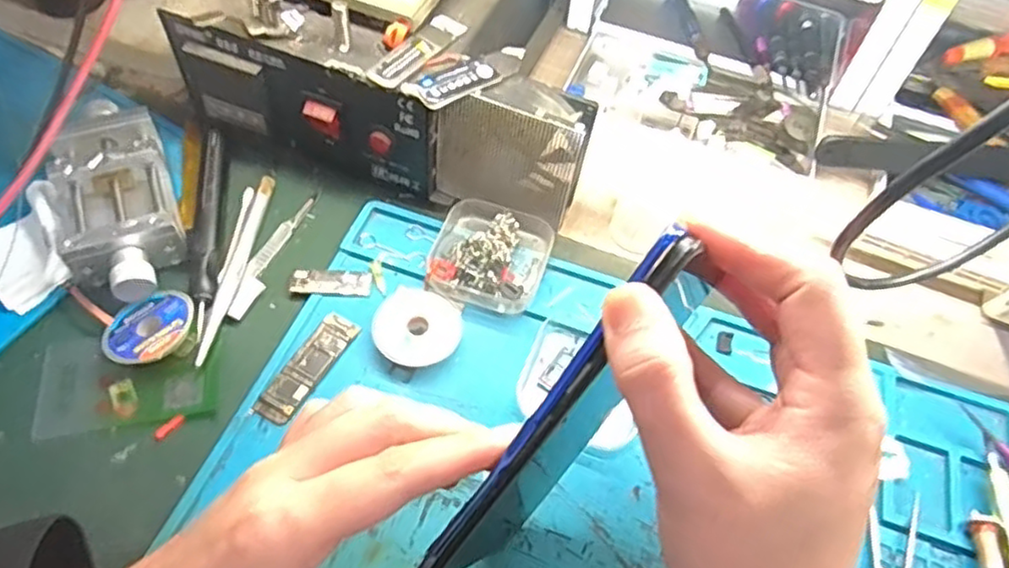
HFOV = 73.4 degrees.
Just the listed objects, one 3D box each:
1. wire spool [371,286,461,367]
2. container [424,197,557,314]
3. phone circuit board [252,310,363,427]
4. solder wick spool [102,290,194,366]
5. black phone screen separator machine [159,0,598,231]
[{"bbox_3d":[-0.047,0.023,0.361,0.043,0.011,0.046,2,57,-4],"label":"wire spool"},{"bbox_3d":[-0.008,-0.017,0.385,0.062,0.021,0.064,15,57,5],"label":"container"},{"bbox_3d":[-0.101,0.042,0.349,0.022,0.004,0.065,26,59,11],"label":"phone circuit board"},{"bbox_3d":[-0.182,0.024,0.350,0.036,0.014,0.044,35,61,16],"label":"solder wick spool"},{"bbox_3d":[-0.046,-0.173,0.437,0.240,0.102,0.223,18,58,6],"label":"black phone screen separator machine"}]

